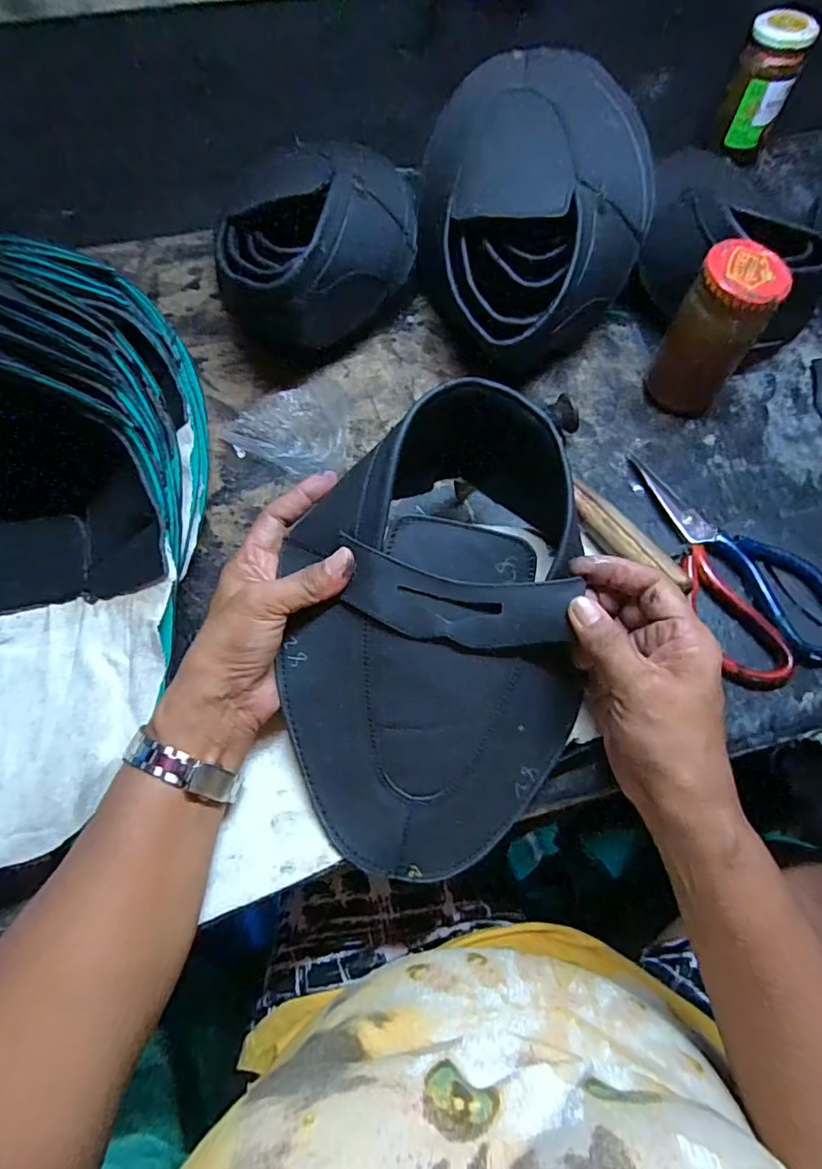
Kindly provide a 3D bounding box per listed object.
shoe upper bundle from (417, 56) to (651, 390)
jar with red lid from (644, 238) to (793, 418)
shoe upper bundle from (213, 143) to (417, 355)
[{"bbox_3d":[0.101,-0.308,0.468,0.183,0.132,0.254,2,64,1],"label":"shoe upper bundle"},{"bbox_3d":[0.231,-0.190,0.421,0.060,0.117,0.054,40,70,17],"label":"jar with red lid"},{"bbox_3d":[-0.079,-0.265,0.458,0.155,0.112,0.112,-40,70,-18],"label":"shoe upper bundle"}]

